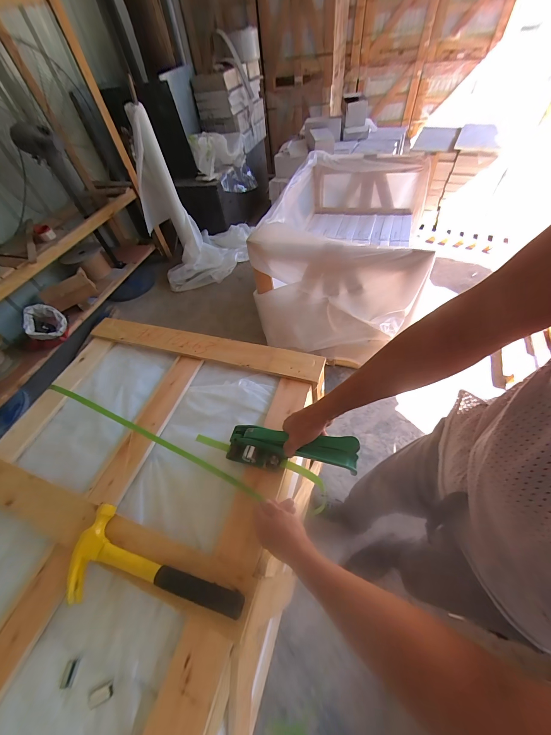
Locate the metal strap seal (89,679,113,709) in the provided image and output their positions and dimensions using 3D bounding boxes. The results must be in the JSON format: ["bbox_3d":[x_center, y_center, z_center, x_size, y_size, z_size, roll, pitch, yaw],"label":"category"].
[{"bbox_3d":[-0.261,0.490,0.413,0.035,0.006,0.019,-24,55,-11],"label":"metal strap seal"}]

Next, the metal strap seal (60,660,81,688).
[{"bbox_3d":[-0.324,0.483,0.435,0.021,0.005,0.030,1,54,7],"label":"metal strap seal"}]

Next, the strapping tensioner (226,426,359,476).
[{"bbox_3d":[0.025,0.158,0.544,0.261,0.076,0.070,-4,51,23],"label":"strapping tensioner"}]

